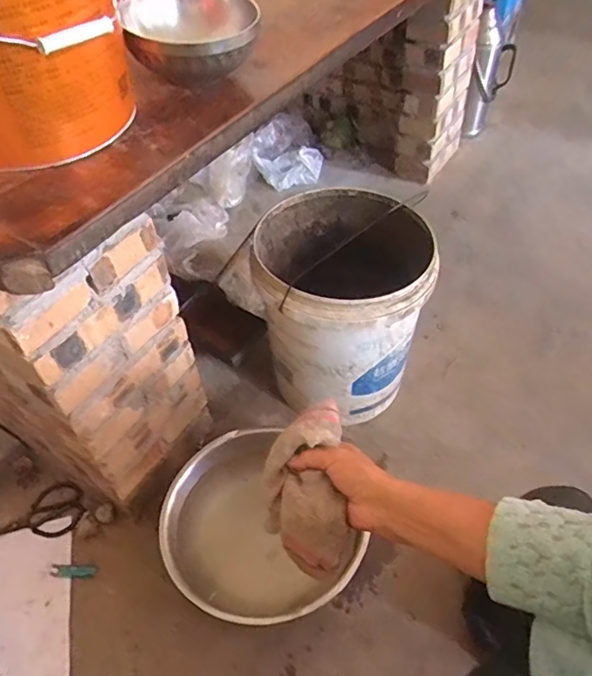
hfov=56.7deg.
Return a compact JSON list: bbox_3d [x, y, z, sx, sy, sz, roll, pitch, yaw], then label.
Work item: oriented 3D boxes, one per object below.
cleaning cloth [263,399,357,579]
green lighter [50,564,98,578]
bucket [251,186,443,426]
[{"bbox_3d":[0.010,0.138,0.539,0.079,0.049,0.169,-2,63,1],"label":"cleaning cloth"},{"bbox_3d":[-0.359,0.377,0.888,0.073,0.005,0.020,1,49,4],"label":"green lighter"},{"bbox_3d":[0.083,-0.053,1.002,0.288,0.318,0.292,-2,49,2],"label":"bucket"}]

